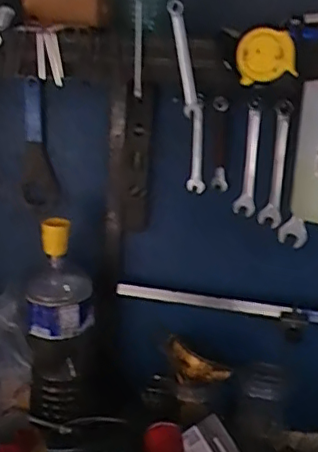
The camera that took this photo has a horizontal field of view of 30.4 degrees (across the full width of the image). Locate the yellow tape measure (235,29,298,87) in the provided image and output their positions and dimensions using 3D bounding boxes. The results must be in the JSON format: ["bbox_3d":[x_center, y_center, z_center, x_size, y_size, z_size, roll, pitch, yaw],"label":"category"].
[{"bbox_3d":[0.112,-0.173,0.602,0.060,0.052,0.024,-2,19,-13],"label":"yellow tape measure"}]

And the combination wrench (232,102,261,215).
[{"bbox_3d":[0.132,-0.098,0.864,0.030,0.166,0.010,-2,17,-11],"label":"combination wrench"}]

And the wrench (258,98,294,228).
[{"bbox_3d":[0.170,-0.089,0.857,0.032,0.183,0.015,8,18,20],"label":"wrench"}]

